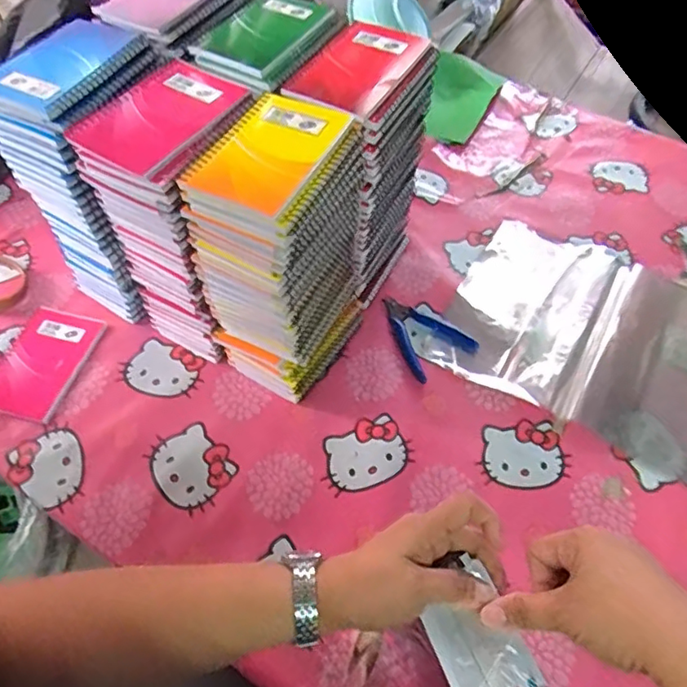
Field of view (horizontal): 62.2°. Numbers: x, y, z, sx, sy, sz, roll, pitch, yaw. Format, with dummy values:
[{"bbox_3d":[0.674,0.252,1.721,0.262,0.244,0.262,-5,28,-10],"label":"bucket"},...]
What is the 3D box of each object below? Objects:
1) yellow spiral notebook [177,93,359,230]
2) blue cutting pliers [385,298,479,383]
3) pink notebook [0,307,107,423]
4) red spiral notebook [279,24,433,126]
[{"bbox_3d":[-0.058,-0.145,0.437,0.090,0.011,0.129,21,57,13],"label":"yellow spiral notebook"},{"bbox_3d":[0.091,-0.015,0.659,0.084,0.007,0.109,-28,60,-19],"label":"blue cutting pliers"},{"bbox_3d":[-0.326,0.020,0.622,0.086,0.007,0.130,15,56,9],"label":"pink notebook"},{"bbox_3d":[0.015,-0.246,0.511,0.086,0.014,0.134,25,58,15],"label":"red spiral notebook"}]

